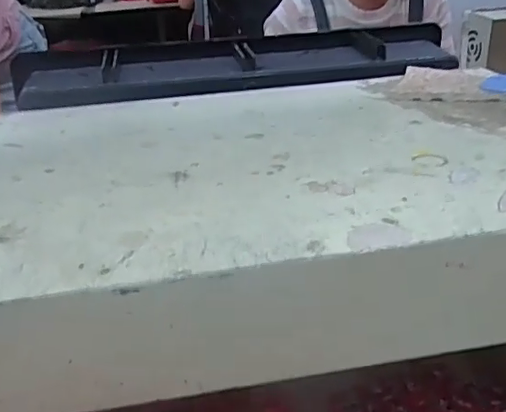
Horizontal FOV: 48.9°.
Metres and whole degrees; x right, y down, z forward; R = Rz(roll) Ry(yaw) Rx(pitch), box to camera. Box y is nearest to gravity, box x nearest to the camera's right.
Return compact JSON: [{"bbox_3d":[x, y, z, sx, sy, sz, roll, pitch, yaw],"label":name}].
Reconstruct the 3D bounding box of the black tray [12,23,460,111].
[{"bbox_3d":[-0.009,-0.141,0.537,0.408,0.035,0.099,-6,27,-7],"label":"black tray"}]

